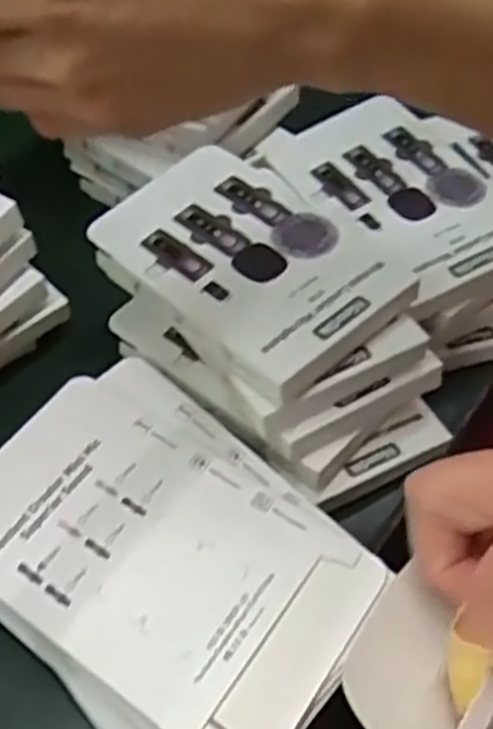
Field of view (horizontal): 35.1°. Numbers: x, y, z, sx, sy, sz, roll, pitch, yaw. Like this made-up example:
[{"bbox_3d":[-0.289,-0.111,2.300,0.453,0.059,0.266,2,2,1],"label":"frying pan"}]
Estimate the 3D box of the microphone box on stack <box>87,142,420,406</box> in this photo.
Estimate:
[{"bbox_3d":[-0.001,-0.059,0.426,0.105,0.028,0.169,-35,58,-24],"label":"microphone box on stack"}]

